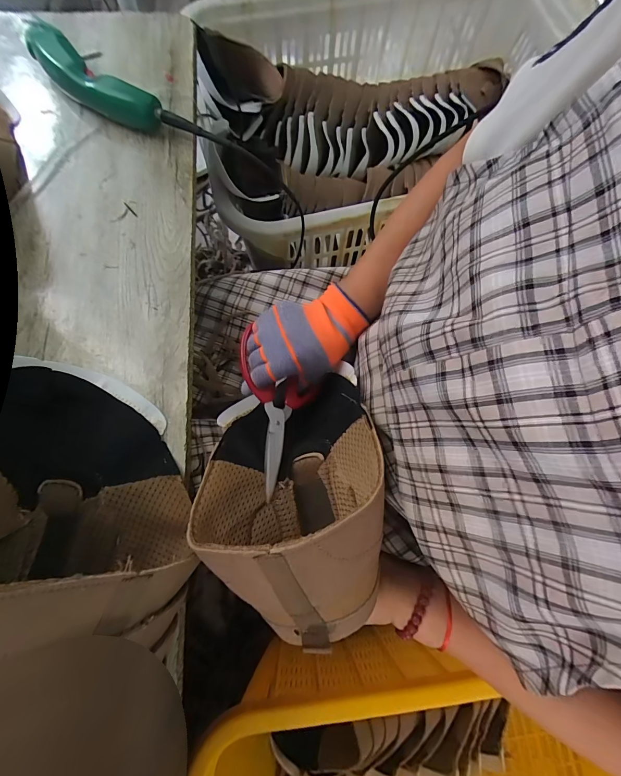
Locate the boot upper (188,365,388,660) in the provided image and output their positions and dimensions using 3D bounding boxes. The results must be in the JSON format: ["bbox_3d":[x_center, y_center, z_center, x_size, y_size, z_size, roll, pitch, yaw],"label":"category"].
[{"bbox_3d":[-0.023,0.083,0.290,0.144,0.143,0.212,2,74,-1],"label":"boot upper"}]

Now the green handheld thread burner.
[{"bbox_3d":[-0.274,-0.385,0.434,0.186,0.045,0.051,35,77,8],"label":"green handheld thread burner"}]

